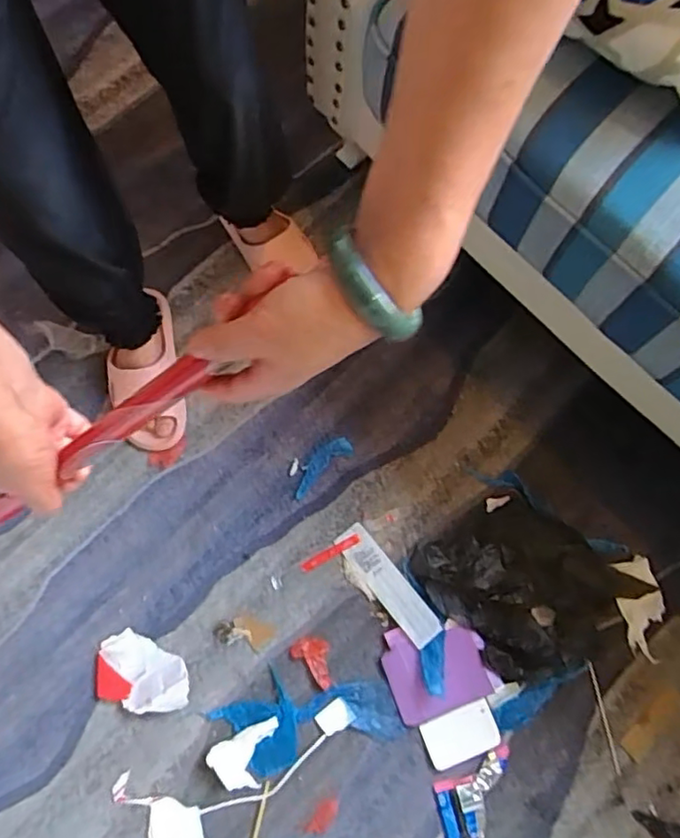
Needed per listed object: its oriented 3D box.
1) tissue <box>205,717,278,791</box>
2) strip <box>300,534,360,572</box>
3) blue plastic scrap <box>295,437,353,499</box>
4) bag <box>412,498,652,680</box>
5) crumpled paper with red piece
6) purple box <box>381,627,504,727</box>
[{"bbox_3d":[-0.122,0.450,0.801,0.098,0.013,0.070,-20,79,-6],"label":"tissue"},{"bbox_3d":[-0.014,0.196,0.882,0.094,0.004,0.014,-29,75,-1],"label":"strip"},{"bbox_3d":[-0.031,0.068,0.905,0.110,0.007,0.042,-40,81,-9],"label":"blue plastic scrap"},{"bbox_3d":[0.264,0.232,0.861,0.232,0.044,0.253,-40,81,-9],"label":"bag"},{"bbox_3d":[-0.271,0.349,0.818,0.137,0.035,0.088,21,78,3],"label":"crumpled paper with red piece"},{"bbox_3d":[0.135,0.342,0.837,0.140,0.021,0.122,-19,79,-6],"label":"purple box"}]

